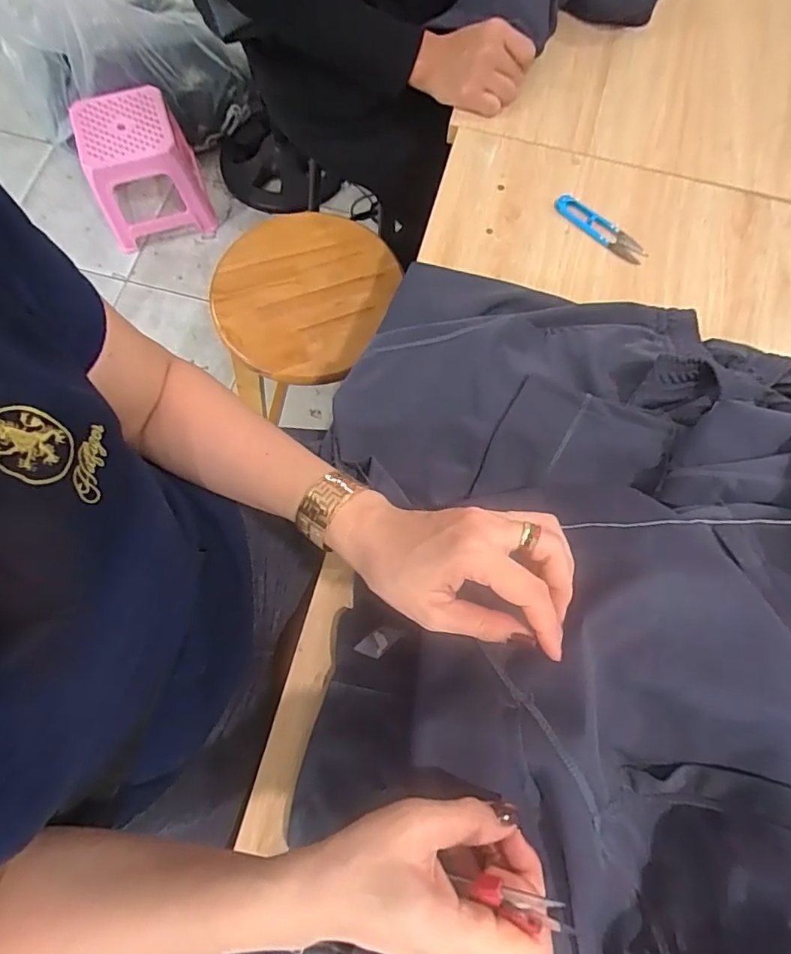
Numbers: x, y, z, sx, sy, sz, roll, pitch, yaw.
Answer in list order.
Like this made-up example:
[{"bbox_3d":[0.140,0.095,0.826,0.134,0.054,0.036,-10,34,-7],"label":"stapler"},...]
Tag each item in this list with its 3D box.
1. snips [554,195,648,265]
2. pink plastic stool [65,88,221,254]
[{"bbox_3d":[0.243,-0.295,0.635,0.123,0.011,0.029,40,77,10],"label":"snips"},{"bbox_3d":[-0.668,-0.807,1.412,0.274,0.253,0.228,-25,75,-8],"label":"pink plastic stool"}]

